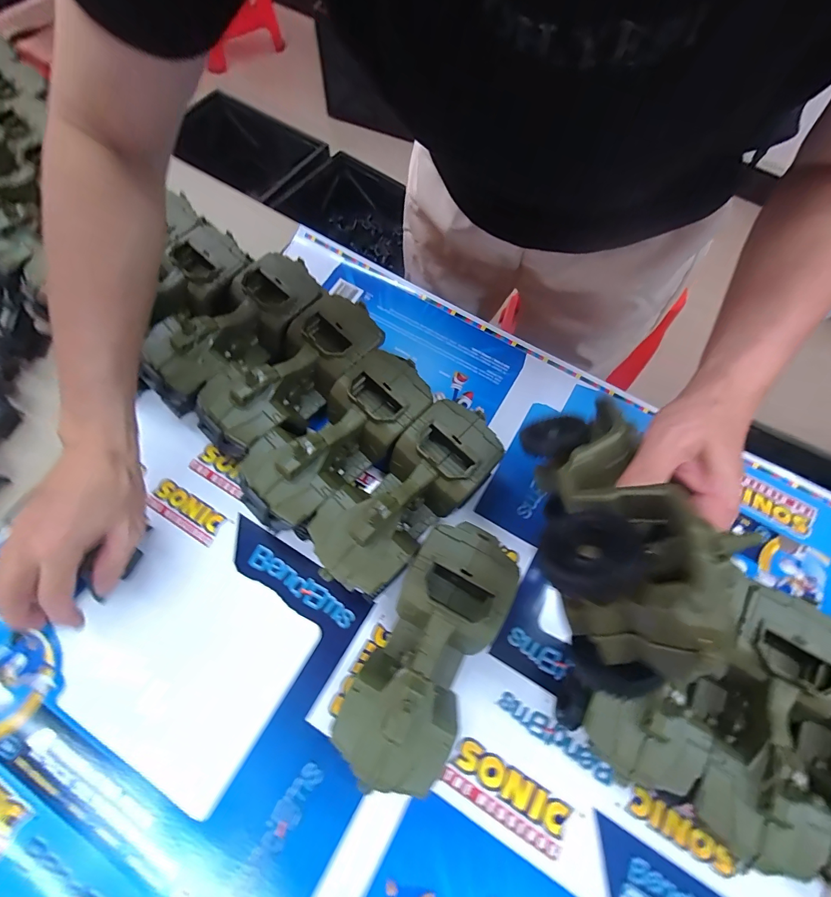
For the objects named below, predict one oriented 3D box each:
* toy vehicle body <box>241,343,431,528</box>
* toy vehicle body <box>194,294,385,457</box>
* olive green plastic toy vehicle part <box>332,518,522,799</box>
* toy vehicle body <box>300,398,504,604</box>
[{"bbox_3d":[-0.070,-0.005,0.366,0.076,0.079,0.181,42,72,13],"label":"toy vehicle body"},{"bbox_3d":[-0.118,-0.068,0.390,0.077,0.078,0.180,43,72,13],"label":"toy vehicle body"},{"bbox_3d":[0.011,0.149,0.311,0.078,0.079,0.186,27,70,8],"label":"olive green plastic toy vehicle part"},{"bbox_3d":[-0.007,0.043,0.352,0.078,0.079,0.176,42,72,13],"label":"toy vehicle body"}]

